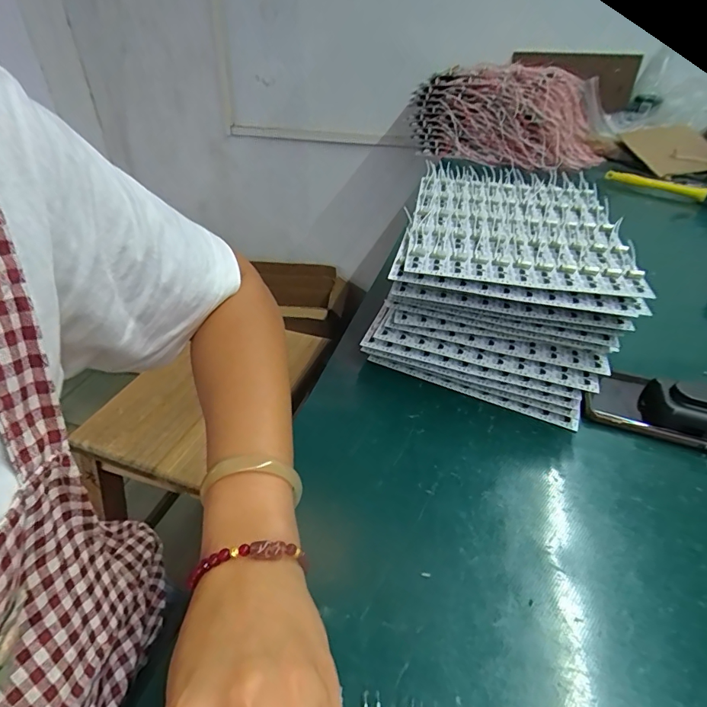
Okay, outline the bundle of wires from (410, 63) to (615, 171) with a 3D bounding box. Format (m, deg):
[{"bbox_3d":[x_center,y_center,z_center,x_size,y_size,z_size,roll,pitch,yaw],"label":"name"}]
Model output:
[{"bbox_3d":[0.344,-0.546,1.011,0.417,0.191,0.169,22,45,27],"label":"bundle of wires"}]

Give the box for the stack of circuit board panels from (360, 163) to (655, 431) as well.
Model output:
[{"bbox_3d":[0.163,-0.083,0.477,0.218,0.129,0.276,16,40,16],"label":"stack of circuit board panels"}]

